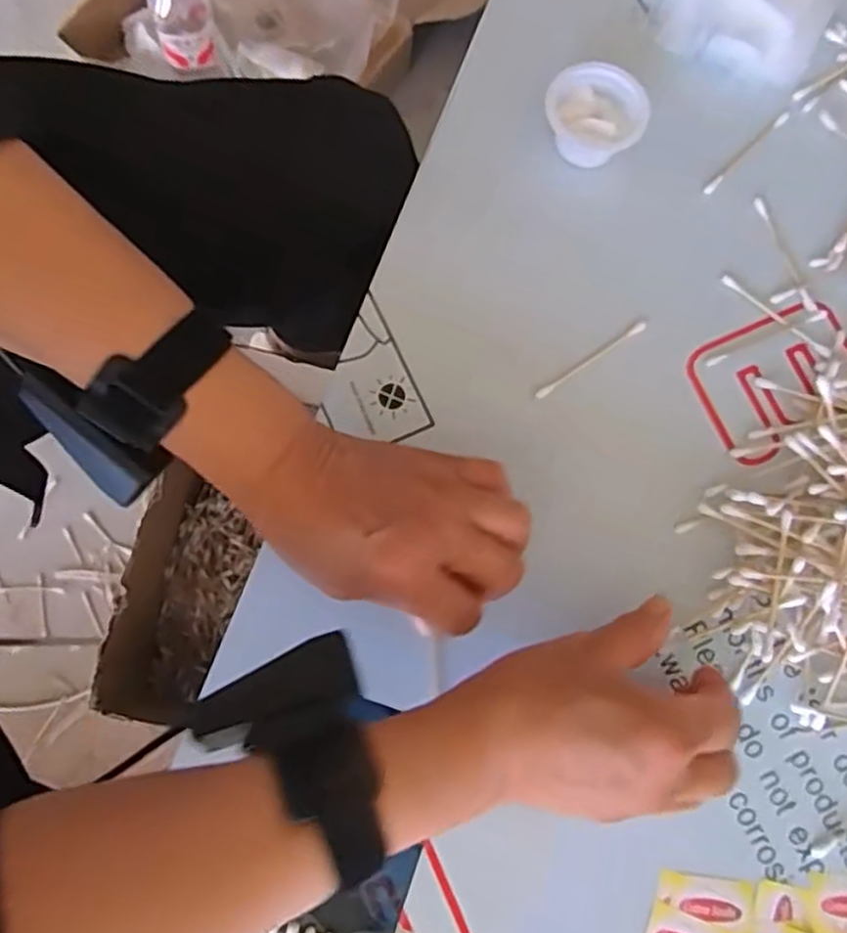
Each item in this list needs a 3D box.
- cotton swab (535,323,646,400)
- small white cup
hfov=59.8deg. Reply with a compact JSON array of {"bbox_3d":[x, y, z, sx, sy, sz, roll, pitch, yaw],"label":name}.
[{"bbox_3d":[0.091,-0.058,0.399,0.073,0.004,0.005,-34,81,-7],"label":"cotton swab"},{"bbox_3d":[0.095,-0.195,0.415,0.054,0.032,0.045,13,79,1],"label":"small white cup"}]

